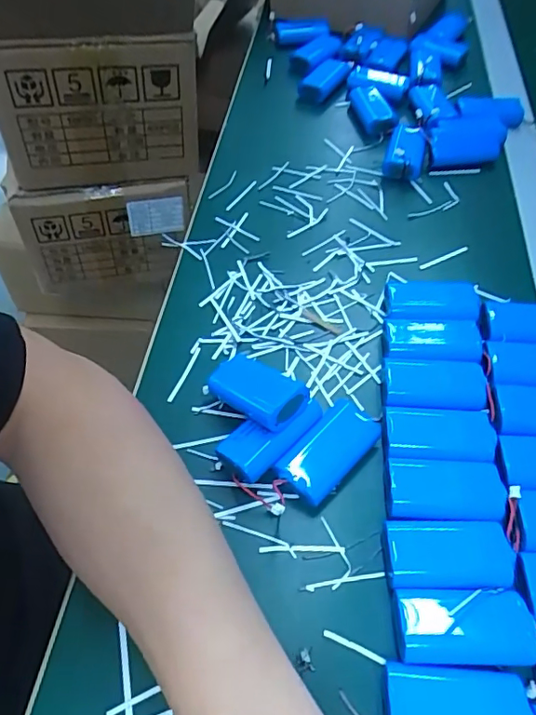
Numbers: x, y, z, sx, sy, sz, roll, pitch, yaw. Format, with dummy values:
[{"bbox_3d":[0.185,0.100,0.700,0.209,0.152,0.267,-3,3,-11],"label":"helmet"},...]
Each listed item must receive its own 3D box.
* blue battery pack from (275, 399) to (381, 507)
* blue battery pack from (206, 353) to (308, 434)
[{"bbox_3d":[0.040,0.059,0.342,0.035,0.018,0.073,35,63,25],"label":"blue battery pack"},{"bbox_3d":[-0.009,0.021,0.352,0.069,0.015,0.035,25,58,37],"label":"blue battery pack"}]

